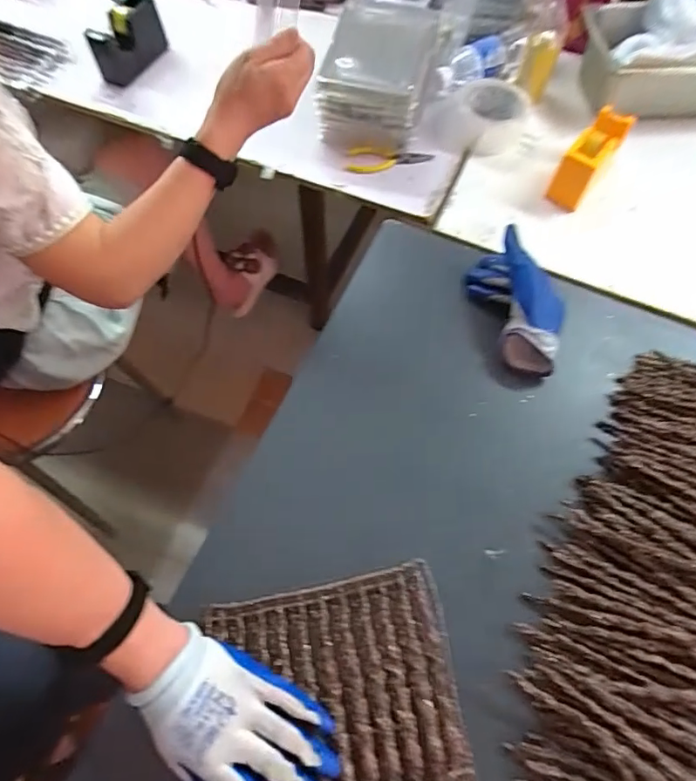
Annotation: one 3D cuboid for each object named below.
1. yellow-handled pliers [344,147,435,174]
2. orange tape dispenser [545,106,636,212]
[{"bbox_3d":[0.063,-0.356,0.794,0.134,0.010,0.055,0,65,-2],"label":"yellow-handled pliers"},{"bbox_3d":[0.350,-0.336,0.747,0.052,0.081,0.136,35,68,14],"label":"orange tape dispenser"}]

